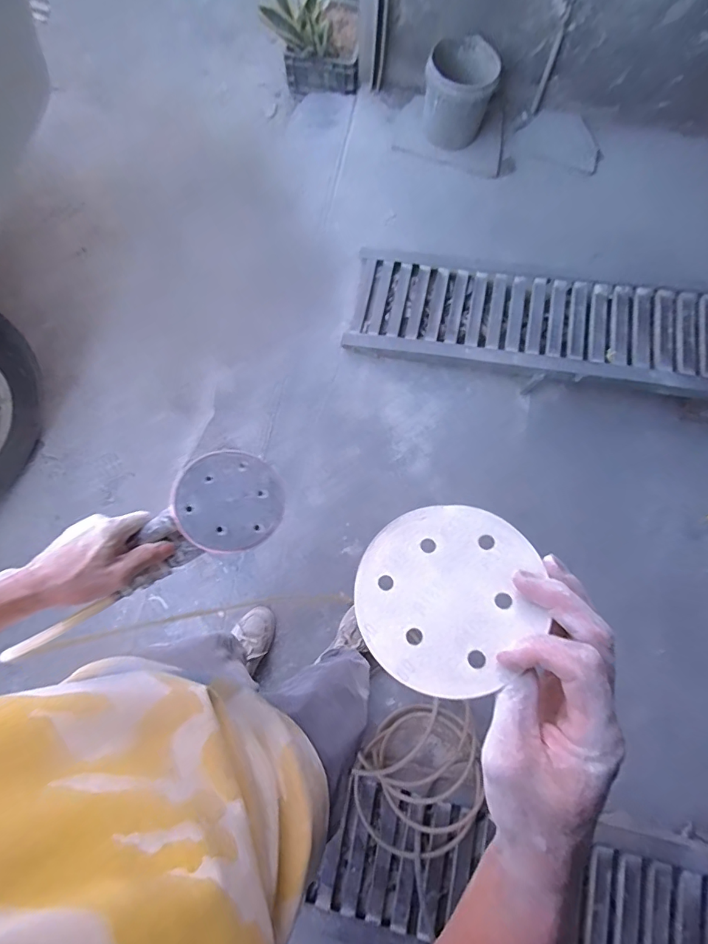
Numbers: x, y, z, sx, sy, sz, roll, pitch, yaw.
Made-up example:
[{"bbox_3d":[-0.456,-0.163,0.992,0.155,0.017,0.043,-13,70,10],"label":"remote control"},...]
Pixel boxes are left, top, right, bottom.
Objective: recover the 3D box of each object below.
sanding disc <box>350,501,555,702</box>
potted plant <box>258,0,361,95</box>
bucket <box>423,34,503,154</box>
[{"bbox_3d":[0.058,0.075,0.285,0.114,0.006,0.109,-8,59,13],"label":"sanding disc"},{"bbox_3d":[-0.112,-1.272,1.293,0.253,0.257,0.172,-4,76,-2],"label":"potted plant"},{"bbox_3d":[0.285,-1.050,1.252,0.192,0.206,0.166,9,76,1],"label":"bucket"}]

